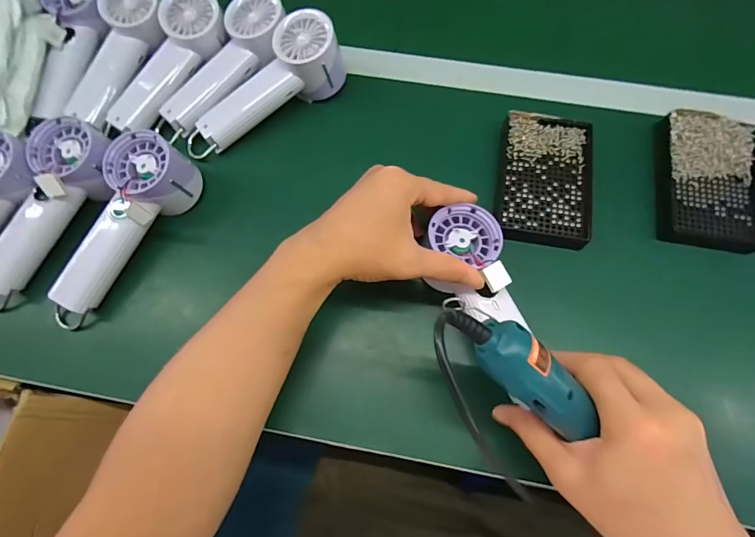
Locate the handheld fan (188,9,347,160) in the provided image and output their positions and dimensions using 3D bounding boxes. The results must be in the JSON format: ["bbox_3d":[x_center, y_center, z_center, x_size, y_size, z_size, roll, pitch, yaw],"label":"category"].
[{"bbox_3d":[-0.121,-0.186,0.425,0.195,0.065,0.061,-36,75,6],"label":"handheld fan"}]

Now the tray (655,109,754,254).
[{"bbox_3d":[0.334,-0.089,0.395,0.091,0.027,0.139,7,72,3],"label":"tray"}]

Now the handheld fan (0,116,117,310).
[{"bbox_3d":[-0.320,-0.051,0.377,0.071,0.055,0.196,30,91,10],"label":"handheld fan"}]

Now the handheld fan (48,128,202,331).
[{"bbox_3d":[-0.249,-0.040,0.363,0.068,0.053,0.192,33,75,11],"label":"handheld fan"}]

